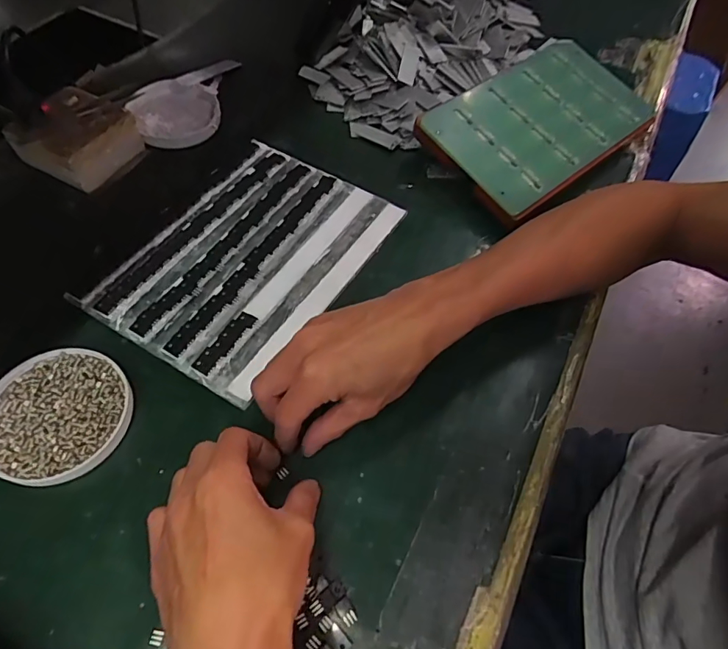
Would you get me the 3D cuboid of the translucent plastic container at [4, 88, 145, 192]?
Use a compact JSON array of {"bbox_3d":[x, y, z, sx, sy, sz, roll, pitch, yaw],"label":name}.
[{"bbox_3d":[-0.289,-0.189,0.475,0.093,0.039,0.093,24,61,11],"label":"translucent plastic container"}]

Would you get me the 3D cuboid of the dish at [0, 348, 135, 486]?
[{"bbox_3d":[-0.223,0.063,0.339,0.100,0.008,0.095,1,59,-2],"label":"dish"}]

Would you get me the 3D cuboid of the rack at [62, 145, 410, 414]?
[{"bbox_3d":[-0.099,-0.065,0.424,0.174,0.008,0.243,30,62,14],"label":"rack"}]

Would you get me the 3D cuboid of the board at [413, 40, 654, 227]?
[{"bbox_3d":[0.193,-0.219,0.502,0.266,0.025,0.141,-36,77,-21],"label":"board"}]

